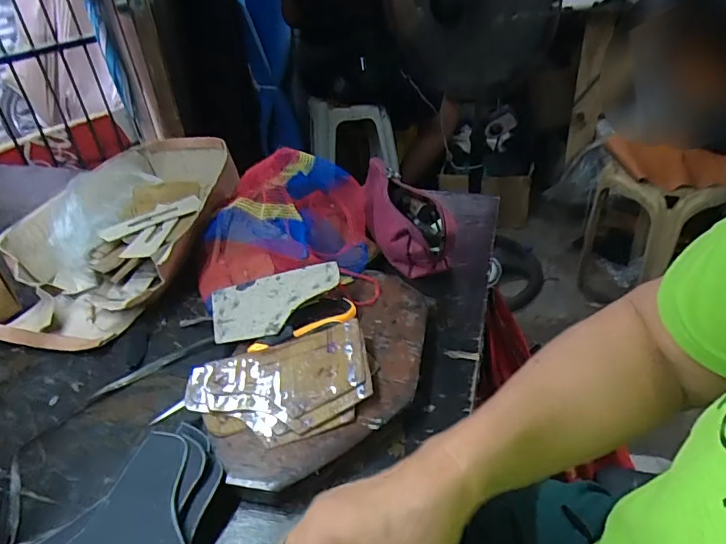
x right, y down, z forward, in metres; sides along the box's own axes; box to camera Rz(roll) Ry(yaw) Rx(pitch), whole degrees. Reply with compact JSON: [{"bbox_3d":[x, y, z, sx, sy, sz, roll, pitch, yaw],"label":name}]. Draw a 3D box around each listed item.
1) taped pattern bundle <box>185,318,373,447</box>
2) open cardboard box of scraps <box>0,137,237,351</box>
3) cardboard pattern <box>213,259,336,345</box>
[{"bbox_3d":[-0.068,0.095,0.424,0.150,0.021,0.094,-14,36,-11],"label":"taped pattern bundle"},{"bbox_3d":[-0.305,-0.063,0.663,0.223,0.083,0.381,0,36,7],"label":"open cardboard box of scraps"},{"bbox_3d":[-0.087,0.030,0.504,0.133,0.005,0.073,-18,48,6],"label":"cardboard pattern"}]

